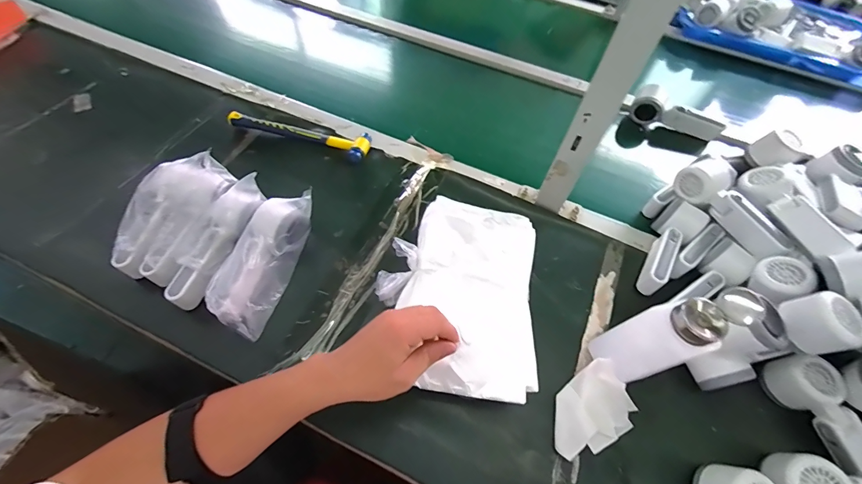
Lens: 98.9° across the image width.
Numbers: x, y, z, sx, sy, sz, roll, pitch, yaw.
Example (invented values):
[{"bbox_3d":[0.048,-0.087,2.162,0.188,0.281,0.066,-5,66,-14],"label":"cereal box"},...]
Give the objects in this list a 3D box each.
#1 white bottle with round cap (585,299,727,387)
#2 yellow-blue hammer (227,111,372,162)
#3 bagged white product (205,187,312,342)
[{"bbox_3d":[0.233,0.108,0.394,0.049,0.162,0.057,-18,61,-14],"label":"white bottle with round cap"},{"bbox_3d":[-0.225,-0.178,0.621,0.242,0.021,0.055,10,58,2],"label":"yellow-blue hammer"},{"bbox_3d":[-0.216,0.025,0.473,0.063,0.068,0.175,16,59,6],"label":"bagged white product"}]

